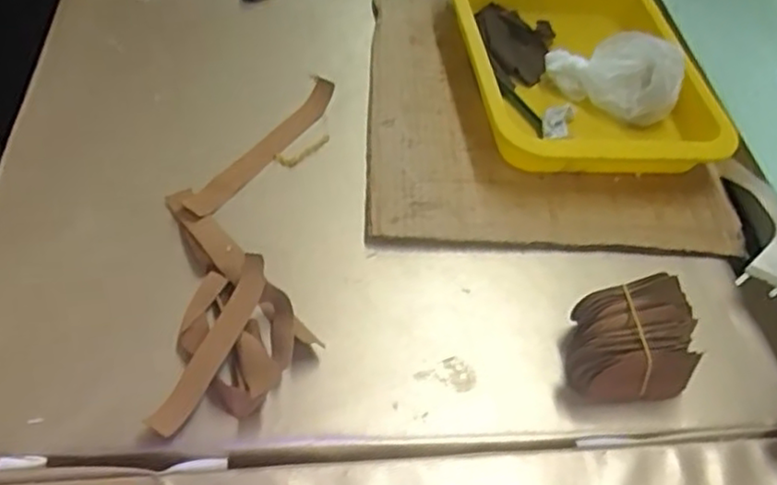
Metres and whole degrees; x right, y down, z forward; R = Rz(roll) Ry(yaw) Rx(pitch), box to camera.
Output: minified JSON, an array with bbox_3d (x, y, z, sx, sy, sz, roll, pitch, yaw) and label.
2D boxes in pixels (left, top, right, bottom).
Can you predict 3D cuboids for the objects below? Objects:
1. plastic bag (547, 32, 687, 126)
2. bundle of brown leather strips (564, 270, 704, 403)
[{"bbox_3d":[0.192,-0.146,0.576,0.107,0.047,0.057,37,58,15],"label":"plastic bag"},{"bbox_3d":[0.146,0.058,0.419,0.073,0.049,0.056,3,50,-7],"label":"bundle of brown leather strips"}]

